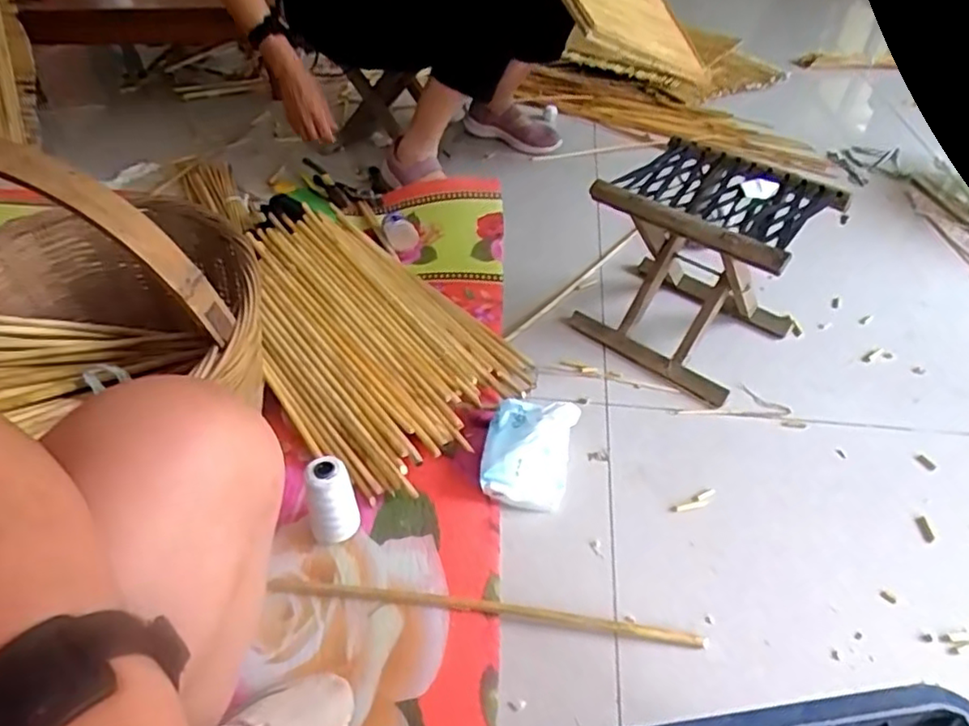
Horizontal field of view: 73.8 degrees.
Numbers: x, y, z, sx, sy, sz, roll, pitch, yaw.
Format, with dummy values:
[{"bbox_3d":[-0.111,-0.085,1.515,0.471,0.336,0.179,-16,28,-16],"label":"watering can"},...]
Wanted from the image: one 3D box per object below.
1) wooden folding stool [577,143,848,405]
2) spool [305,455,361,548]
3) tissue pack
[{"bbox_3d":[0.325,-0.149,0.969,0.261,0.262,0.242,32,52,29],"label":"wooden folding stool"},{"bbox_3d":[-0.175,0.161,0.735,0.054,0.116,0.048,-18,47,-18],"label":"spool"},{"bbox_3d":[0.055,0.115,0.825,0.111,0.064,0.136,8,44,8],"label":"tissue pack"}]

